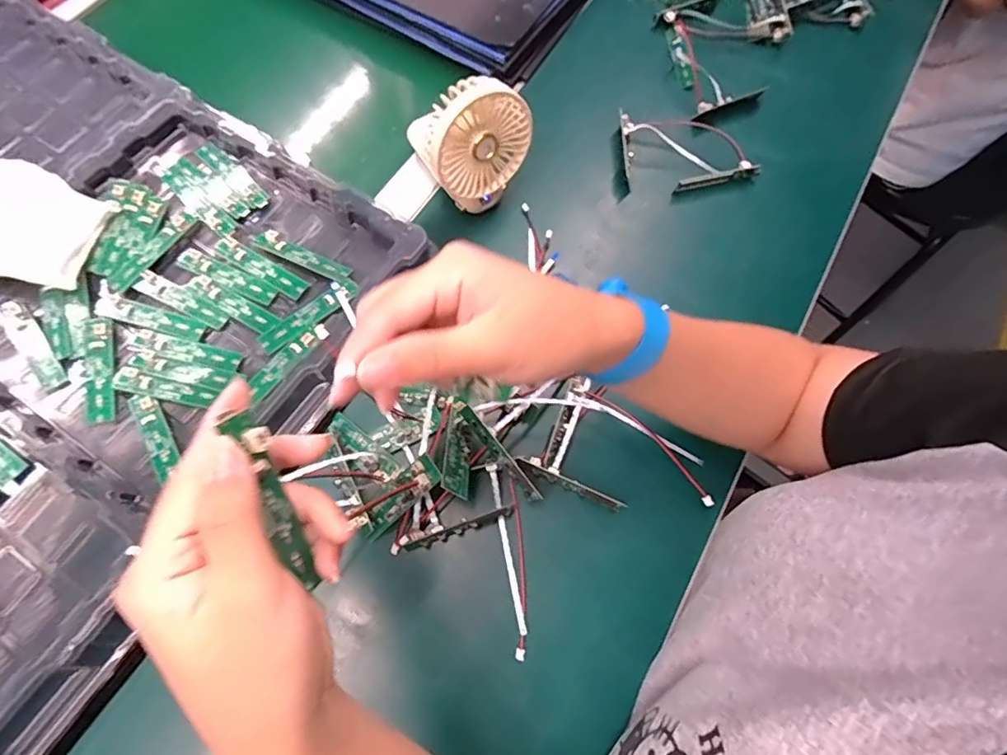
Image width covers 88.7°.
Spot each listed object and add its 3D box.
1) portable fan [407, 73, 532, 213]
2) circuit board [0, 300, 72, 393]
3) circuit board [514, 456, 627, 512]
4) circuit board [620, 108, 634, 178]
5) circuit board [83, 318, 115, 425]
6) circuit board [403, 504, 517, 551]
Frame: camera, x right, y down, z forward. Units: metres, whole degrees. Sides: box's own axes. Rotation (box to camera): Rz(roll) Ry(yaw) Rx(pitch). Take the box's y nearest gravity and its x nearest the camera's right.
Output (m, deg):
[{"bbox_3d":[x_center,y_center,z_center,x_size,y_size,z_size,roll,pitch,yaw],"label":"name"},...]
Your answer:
[{"bbox_3d":[-0.025,-0.184,0.418,0.092,0.106,0.042,-34,74,-14],"label":"portable fan"},{"bbox_3d":[-0.346,-0.024,0.377,0.018,0.005,0.082,-37,75,-14],"label":"circuit board"},{"bbox_3d":[0.049,0.078,0.380,0.083,0.022,0.005,23,62,12],"label":"circuit board"},{"bbox_3d":[0.121,-0.228,0.500,0.012,0.017,0.064,0,71,-2],"label":"circuit board"},{"bbox_3d":[-0.294,-0.007,0.373,0.019,0.004,0.083,-13,70,-7],"label":"circuit board"},{"bbox_3d":[-0.031,0.110,0.373,0.081,0.020,0.008,-19,71,-9],"label":"circuit board"}]

